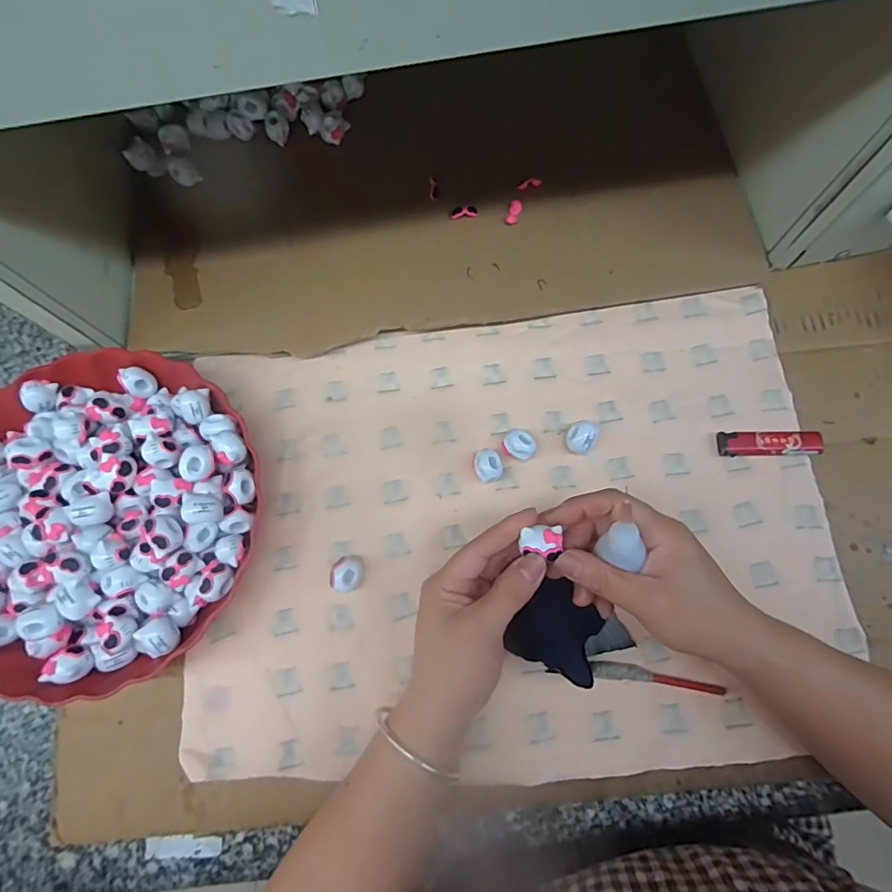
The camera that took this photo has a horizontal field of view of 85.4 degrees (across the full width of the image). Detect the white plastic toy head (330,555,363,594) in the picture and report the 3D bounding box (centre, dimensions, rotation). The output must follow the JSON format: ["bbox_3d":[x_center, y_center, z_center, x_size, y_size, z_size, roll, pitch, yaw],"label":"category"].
[{"bbox_3d":[-0.072,0.095,0.357,0.022,0.020,0.026,6,77,3],"label":"white plastic toy head"}]

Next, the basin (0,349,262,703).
[{"bbox_3d":[-0.256,0.048,0.358,0.232,0.068,0.233,0,76,2],"label":"basin"}]

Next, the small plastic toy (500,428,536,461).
[{"bbox_3d":[0.057,-0.001,0.378,0.024,0.019,0.021,27,79,8],"label":"small plastic toy"}]

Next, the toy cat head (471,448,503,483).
[{"bbox_3d":[0.033,0.016,0.375,0.021,0.017,0.025,-21,77,-3],"label":"toy cat head"}]

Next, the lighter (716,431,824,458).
[{"bbox_3d":[0.254,-0.001,0.379,0.075,0.013,0.019,1,76,2],"label":"lighter"}]

